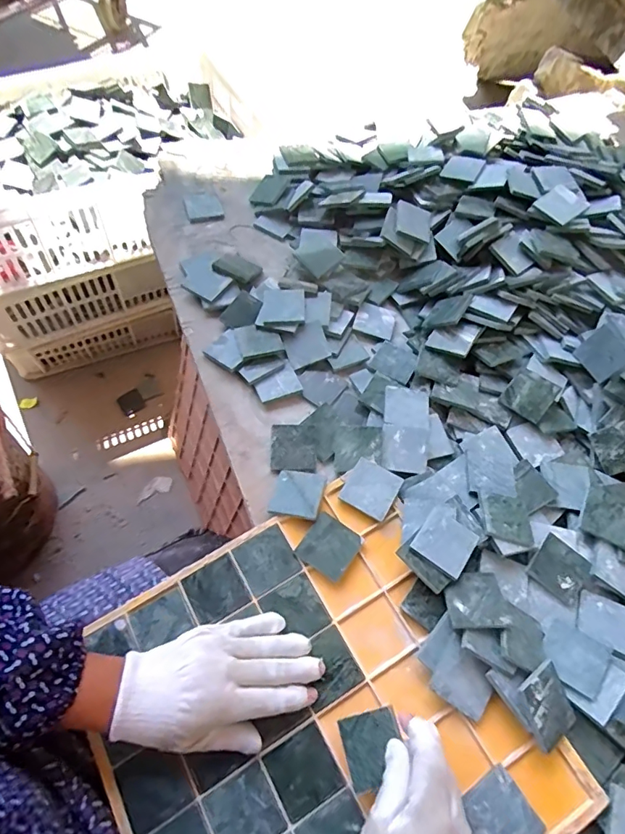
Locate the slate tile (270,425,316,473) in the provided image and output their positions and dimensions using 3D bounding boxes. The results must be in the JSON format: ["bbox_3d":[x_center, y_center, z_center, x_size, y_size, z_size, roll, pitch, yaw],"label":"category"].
[{"bbox_3d":[-0.020,0.033,0.517,0.045,0.006,0.050,2,61,-5],"label":"slate tile"}]

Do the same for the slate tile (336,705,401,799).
[{"bbox_3d":[0.045,0.249,0.367,0.051,0.006,0.048,-33,59,24],"label":"slate tile"}]

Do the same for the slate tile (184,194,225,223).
[{"bbox_3d":[-0.146,-0.281,0.657,0.050,0.005,0.044,-14,78,-28],"label":"slate tile"}]

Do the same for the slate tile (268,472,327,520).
[{"bbox_3d":[-0.014,0.078,0.491,0.049,0.005,0.046,6,55,12],"label":"slate tile"}]

